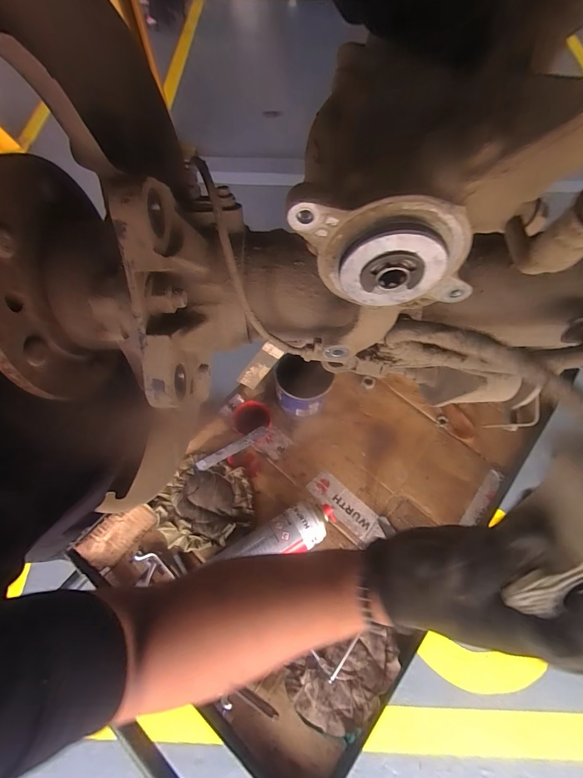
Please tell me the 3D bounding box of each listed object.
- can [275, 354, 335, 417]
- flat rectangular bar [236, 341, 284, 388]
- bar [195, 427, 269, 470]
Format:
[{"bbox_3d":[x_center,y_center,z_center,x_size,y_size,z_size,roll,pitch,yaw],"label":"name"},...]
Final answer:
[{"bbox_3d":[0.020,-0.006,0.616,0.097,0.086,0.092,0,65,-1],"label":"can"},{"bbox_3d":[-0.024,-0.017,0.254,0.017,0.041,0.006,30,29,-22],"label":"flat rectangular bar"},{"bbox_3d":[-0.100,0.101,0.572,0.135,0.018,0.019,-29,62,8],"label":"bar"}]

